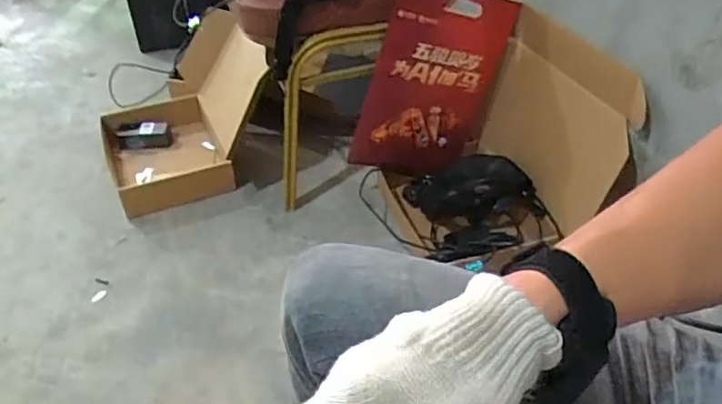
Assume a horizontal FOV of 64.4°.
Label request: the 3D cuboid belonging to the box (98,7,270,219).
[{"bbox_3d":[-0.487,-0.281,1.455,0.367,0.371,0.501,-19,42,-21],"label":"box"}]

